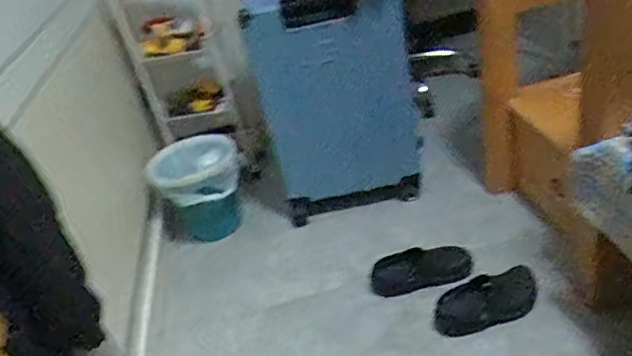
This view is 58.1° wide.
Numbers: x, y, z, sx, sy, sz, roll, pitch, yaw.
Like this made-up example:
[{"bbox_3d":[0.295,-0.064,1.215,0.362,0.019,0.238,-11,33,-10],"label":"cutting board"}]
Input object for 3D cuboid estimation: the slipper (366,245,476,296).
[{"bbox_3d":[0.253,0.218,1.371,0.248,0.083,0.090,-18,30,-7],"label":"slipper"}]

